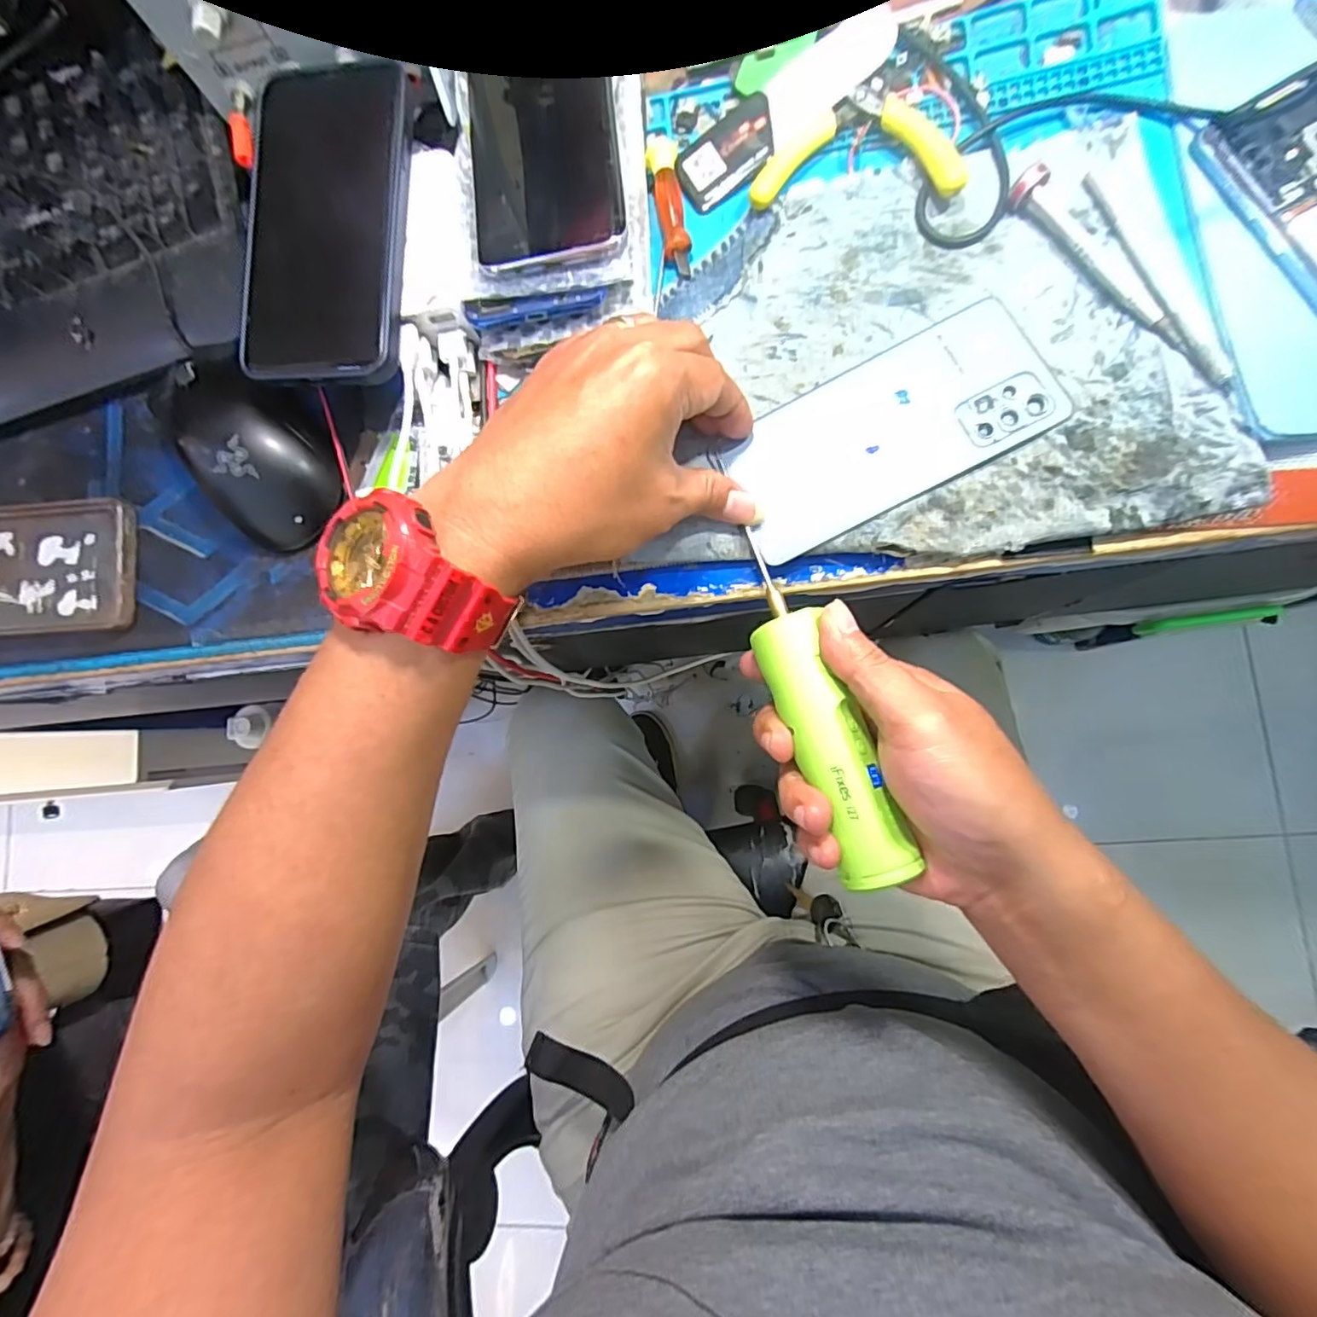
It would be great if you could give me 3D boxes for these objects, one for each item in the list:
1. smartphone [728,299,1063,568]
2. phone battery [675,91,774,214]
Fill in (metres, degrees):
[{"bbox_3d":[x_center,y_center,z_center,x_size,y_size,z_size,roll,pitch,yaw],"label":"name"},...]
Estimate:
[{"bbox_3d":[0.113,-0.112,0.283,0.147,0.010,0.072,-26,86,7],"label":"smartphone"},{"bbox_3d":[0.037,-0.263,0.302,0.054,0.007,0.033,-33,81,3],"label":"phone battery"}]

